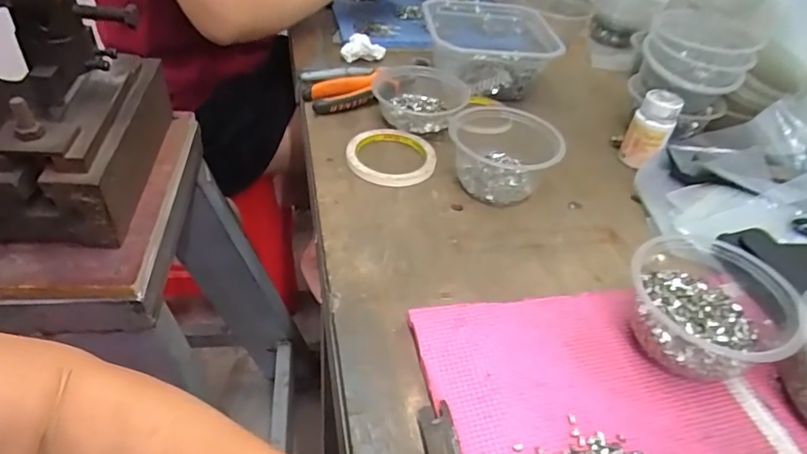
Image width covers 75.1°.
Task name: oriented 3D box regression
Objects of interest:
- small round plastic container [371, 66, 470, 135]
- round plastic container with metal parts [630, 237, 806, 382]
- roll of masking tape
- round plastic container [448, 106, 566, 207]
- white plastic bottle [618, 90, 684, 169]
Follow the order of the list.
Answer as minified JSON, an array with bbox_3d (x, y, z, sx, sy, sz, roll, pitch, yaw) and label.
[{"bbox_3d":[0.016,-0.155,0.646,0.118,0.045,0.098,14,42,7],"label":"small round plastic container"},{"bbox_3d":[0.225,0.065,0.399,0.100,0.066,0.113,-26,51,-32],"label":"round plastic container with metal parts"},{"bbox_3d":[-0.014,-0.078,0.582,0.097,0.013,0.094,5,42,-4],"label":"roll of masking tape"},{"bbox_3d":[0.105,-0.085,0.568,0.107,0.064,0.135,6,41,-1],"label":"round plastic container"},{"bbox_3d":[0.282,-0.113,0.600,0.045,0.074,0.043,23,44,17],"label":"white plastic bottle"}]

